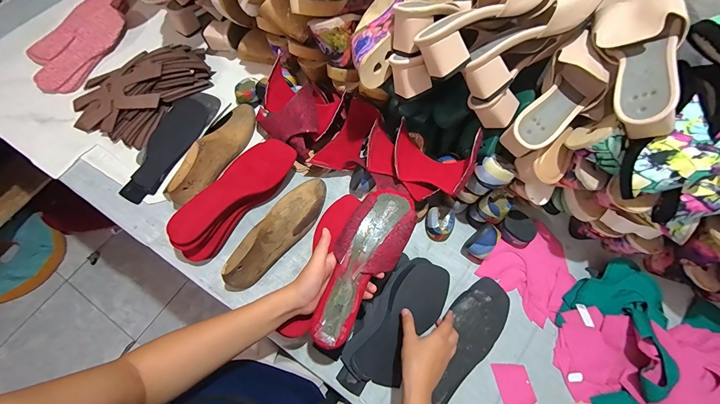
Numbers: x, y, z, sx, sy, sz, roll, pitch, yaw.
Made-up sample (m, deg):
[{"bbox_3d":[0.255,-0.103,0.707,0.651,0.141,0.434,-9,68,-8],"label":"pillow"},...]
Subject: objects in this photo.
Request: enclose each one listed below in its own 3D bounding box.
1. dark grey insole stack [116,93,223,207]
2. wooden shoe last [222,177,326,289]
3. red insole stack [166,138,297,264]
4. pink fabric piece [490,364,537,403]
[{"bbox_3d":[-0.387,-0.119,0.630,0.085,0.021,0.264,22,71,7],"label":"dark grey insole stack"},{"bbox_3d":[-0.143,0.046,0.547,0.074,0.085,0.238,33,63,10],"label":"wooden shoe last"},{"bbox_3d":[-0.226,-0.012,0.558,0.089,0.062,0.255,35,73,11],"label":"red insole stack"},{"bbox_3d":[0.252,0.302,0.499,0.054,0.004,0.077,-10,68,-7],"label":"pink fabric piece"}]

